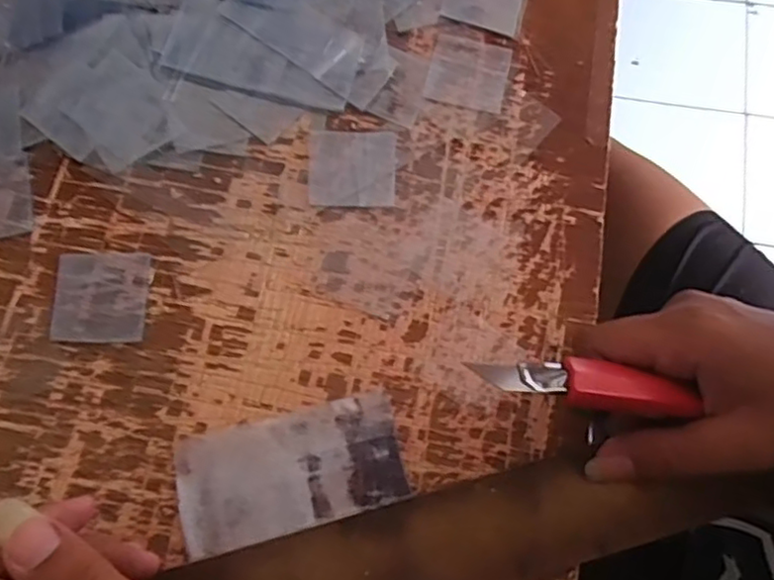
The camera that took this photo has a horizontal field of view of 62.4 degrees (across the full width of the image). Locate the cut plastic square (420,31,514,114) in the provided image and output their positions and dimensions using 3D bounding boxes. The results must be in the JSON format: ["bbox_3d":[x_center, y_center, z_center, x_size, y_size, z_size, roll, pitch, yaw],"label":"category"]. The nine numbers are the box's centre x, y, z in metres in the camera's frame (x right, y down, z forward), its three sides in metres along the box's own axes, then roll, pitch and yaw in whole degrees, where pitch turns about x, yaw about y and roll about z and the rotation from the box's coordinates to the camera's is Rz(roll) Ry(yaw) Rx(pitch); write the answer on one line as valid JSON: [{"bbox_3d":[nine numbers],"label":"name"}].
[{"bbox_3d":[0.048,-0.128,0.375,0.045,0.004,0.046,14,72,3],"label":"cut plastic square"}]

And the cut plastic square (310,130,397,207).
[{"bbox_3d":[-0.019,-0.068,0.354,0.047,0.004,0.047,1,72,-1],"label":"cut plastic square"}]

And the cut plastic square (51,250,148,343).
[{"bbox_3d":[-0.148,0.003,0.330,0.047,0.004,0.046,1,72,-1],"label":"cut plastic square"}]

